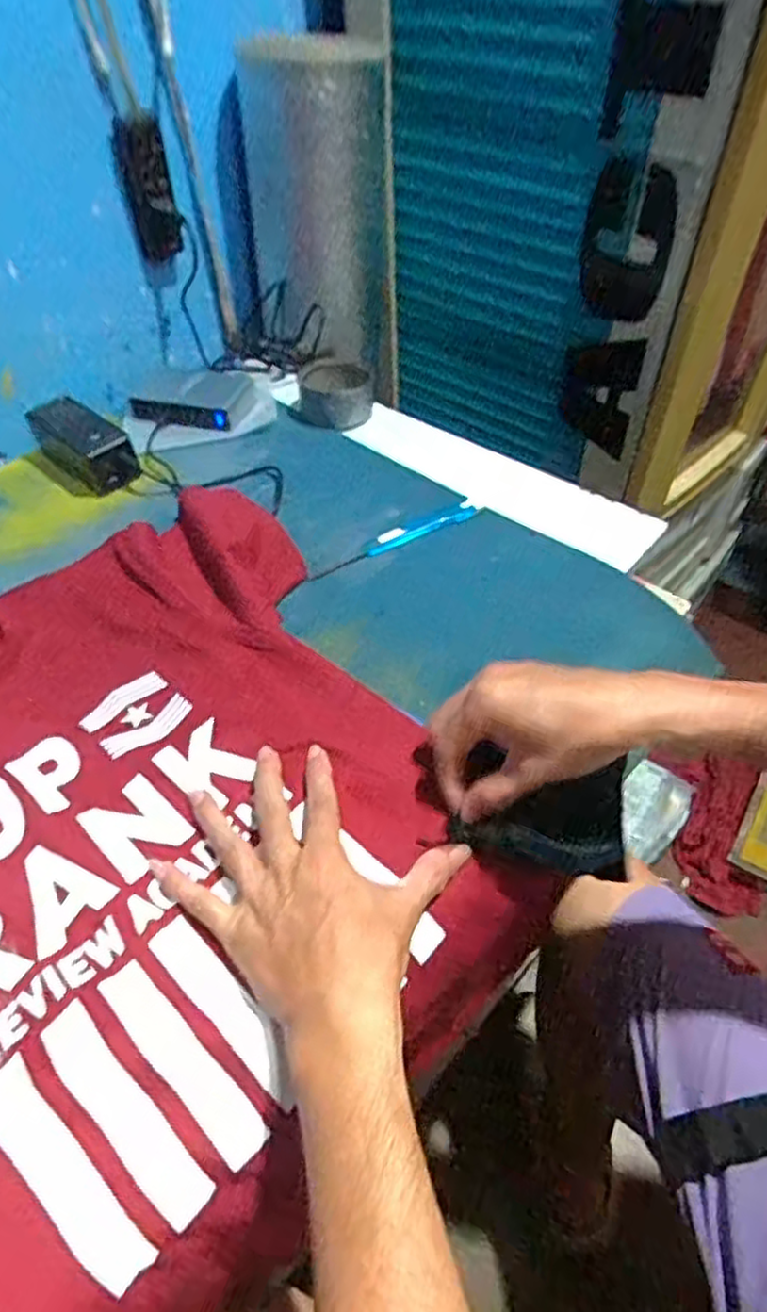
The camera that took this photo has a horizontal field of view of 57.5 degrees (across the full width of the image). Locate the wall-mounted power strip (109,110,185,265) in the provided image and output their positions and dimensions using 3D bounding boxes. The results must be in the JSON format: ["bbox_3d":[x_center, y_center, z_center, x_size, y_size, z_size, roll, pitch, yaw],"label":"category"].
[{"bbox_3d":[-0.255,-0.505,0.761,0.052,0.129,0.022,-28,54,-19],"label":"wall-mounted power strip"}]

